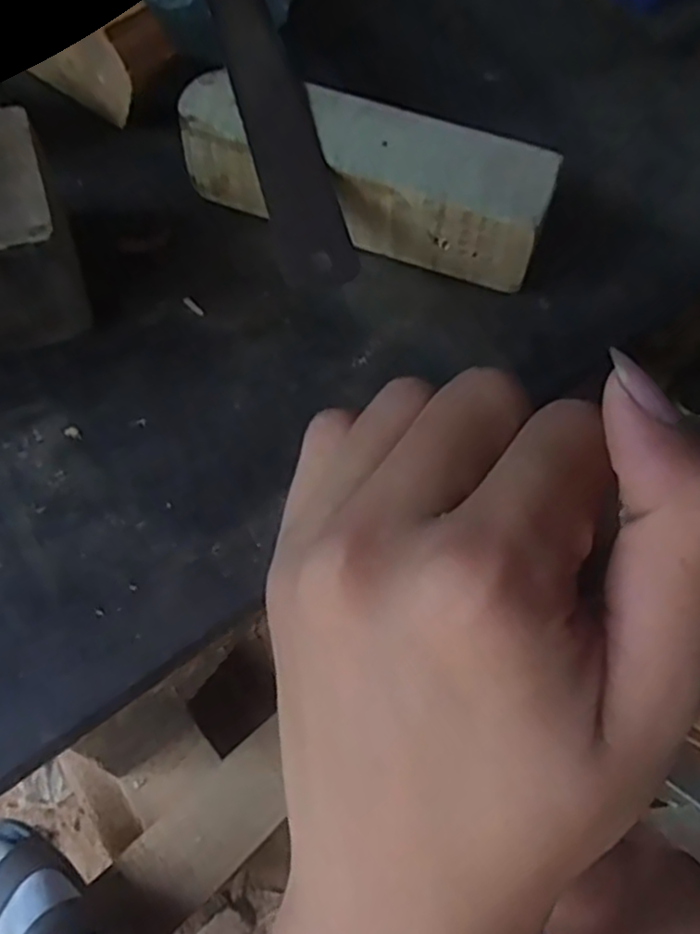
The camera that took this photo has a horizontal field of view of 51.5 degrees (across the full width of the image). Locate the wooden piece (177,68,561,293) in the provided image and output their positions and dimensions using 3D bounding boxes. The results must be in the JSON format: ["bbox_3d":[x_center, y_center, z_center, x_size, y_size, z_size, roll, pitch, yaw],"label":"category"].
[{"bbox_3d":[0.005,-0.097,0.242,0.119,0.030,0.038,20,61,7],"label":"wooden piece"}]

